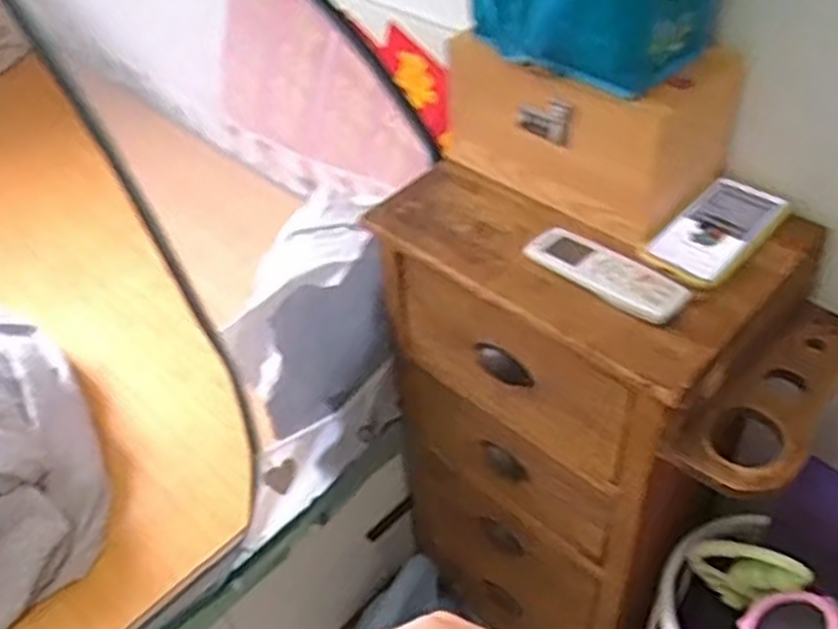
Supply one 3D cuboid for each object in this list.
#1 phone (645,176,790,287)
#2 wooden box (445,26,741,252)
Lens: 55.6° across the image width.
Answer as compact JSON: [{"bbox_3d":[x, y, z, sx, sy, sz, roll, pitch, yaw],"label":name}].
[{"bbox_3d":[0.297,-0.081,0.798,0.081,0.018,0.169,32,56,32],"label":"phone"},{"bbox_3d":[0.178,-0.218,0.850,0.277,0.148,0.159,31,55,31],"label":"wooden box"}]

